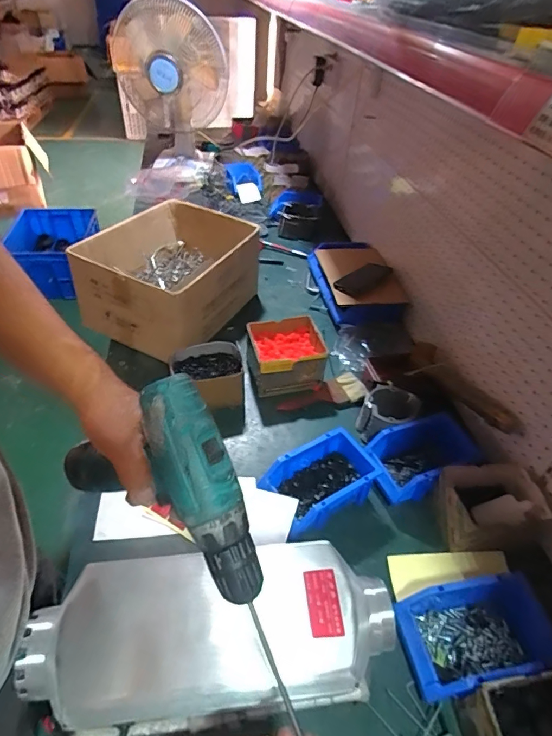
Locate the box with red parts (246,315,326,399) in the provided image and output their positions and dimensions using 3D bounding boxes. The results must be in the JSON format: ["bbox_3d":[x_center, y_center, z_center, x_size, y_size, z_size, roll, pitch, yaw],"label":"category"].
[{"bbox_3d":[0.018,-0.024,0.956,0.161,0.103,0.142,-6,44,-13],"label":"box with red parts"}]

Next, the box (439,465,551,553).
[{"bbox_3d":[0.345,0.226,0.699,0.146,0.081,0.105,1,42,-5],"label":"box"}]

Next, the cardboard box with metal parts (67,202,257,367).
[{"bbox_3d":[-0.244,-0.234,1.064,0.326,0.181,0.387,22,45,18],"label":"cardboard box with metal parts"}]

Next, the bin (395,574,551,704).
[{"bbox_3d":[0.278,0.353,0.578,0.211,0.072,0.117,-5,45,-8],"label":"bin"}]

